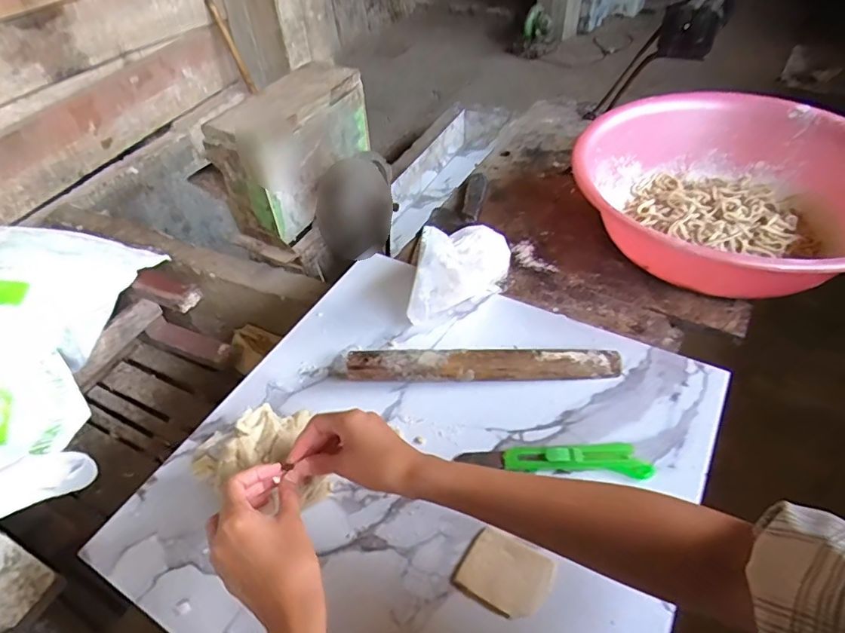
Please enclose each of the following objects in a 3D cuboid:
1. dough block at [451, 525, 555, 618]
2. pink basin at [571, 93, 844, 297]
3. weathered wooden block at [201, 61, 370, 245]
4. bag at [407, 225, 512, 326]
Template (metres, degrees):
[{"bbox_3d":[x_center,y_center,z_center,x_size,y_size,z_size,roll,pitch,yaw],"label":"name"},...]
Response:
[{"bbox_3d":[0.071,0.225,0.448,0.074,0.014,0.058,22,50,23],"label":"dough block"},{"bbox_3d":[0.434,-0.164,0.706,0.424,0.141,0.380,-29,51,-24],"label":"pink basin"},{"bbox_3d":[-0.264,-0.356,1.085,0.151,0.229,0.342,18,49,19],"label":"weathered wooden block"},{"bbox_3d":[0.050,-0.067,0.645,0.062,0.123,0.169,28,53,27],"label":"bag"}]

